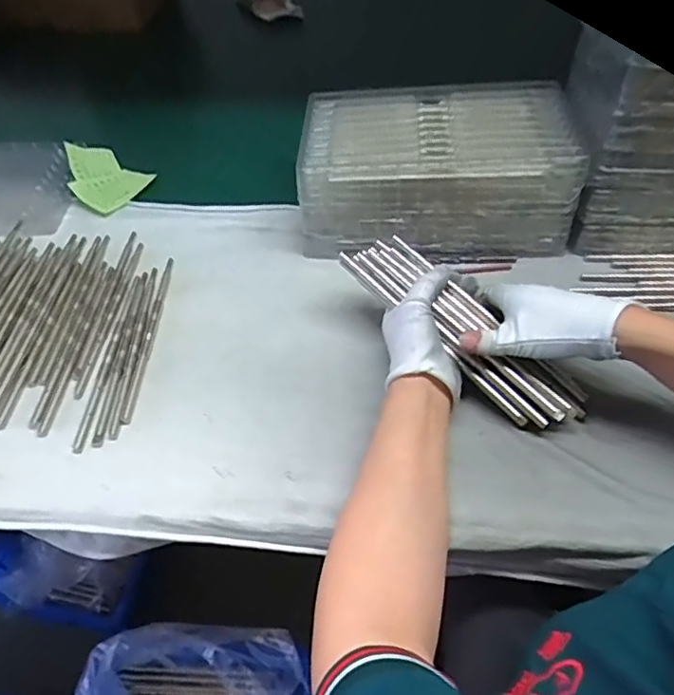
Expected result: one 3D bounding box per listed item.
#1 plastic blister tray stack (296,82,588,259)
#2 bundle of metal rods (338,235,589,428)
[{"bbox_3d":[0.103,-0.204,0.634,0.275,0.114,0.185,1,50,4],"label":"plastic blister tray stack"},{"bbox_3d":[0.107,-0.019,0.490,0.227,0.029,0.053,43,63,16],"label":"bundle of metal rods"}]

